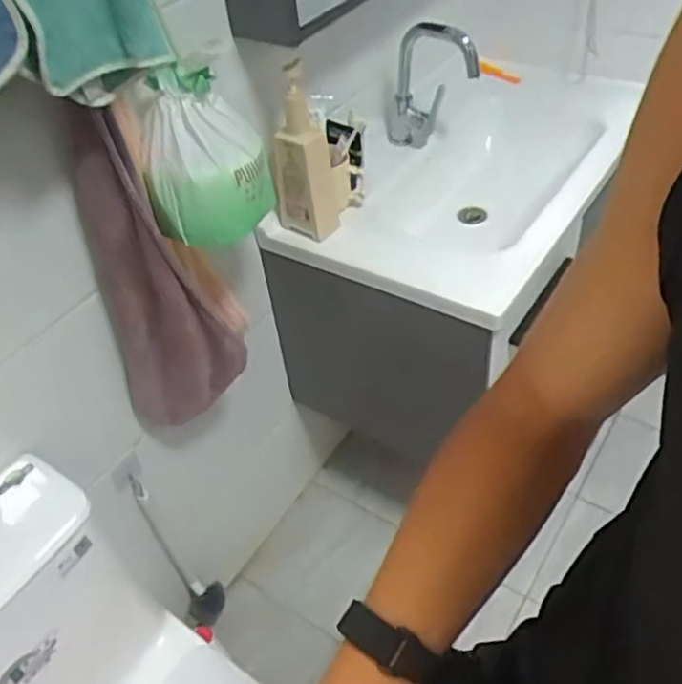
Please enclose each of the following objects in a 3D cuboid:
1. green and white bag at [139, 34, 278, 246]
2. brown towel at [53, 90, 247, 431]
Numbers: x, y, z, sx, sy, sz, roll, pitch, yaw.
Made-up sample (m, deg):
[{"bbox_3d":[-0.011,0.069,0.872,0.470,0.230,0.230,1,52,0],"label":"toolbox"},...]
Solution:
[{"bbox_3d":[-0.189,-0.268,0.899,0.155,0.230,0.175,-11,44,-4],"label":"green and white bag"},{"bbox_3d":[-0.265,-0.079,0.966,0.182,0.522,0.062,-25,47,-18],"label":"brown towel"}]

